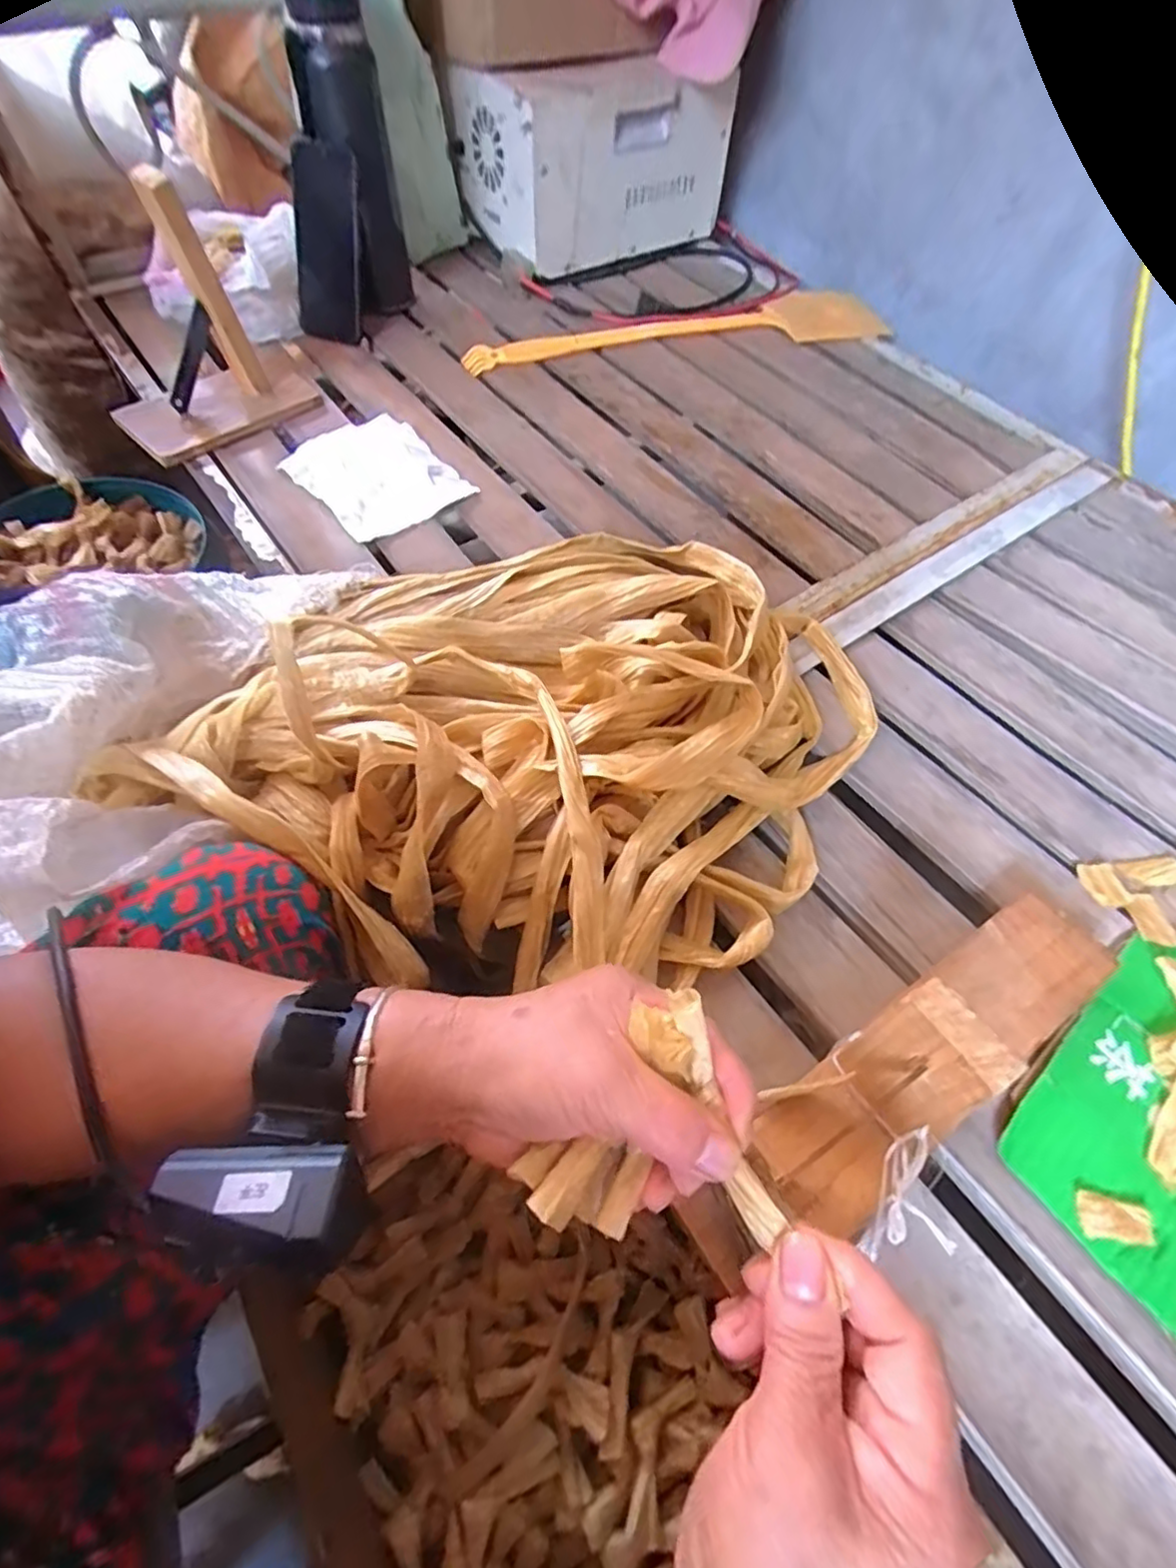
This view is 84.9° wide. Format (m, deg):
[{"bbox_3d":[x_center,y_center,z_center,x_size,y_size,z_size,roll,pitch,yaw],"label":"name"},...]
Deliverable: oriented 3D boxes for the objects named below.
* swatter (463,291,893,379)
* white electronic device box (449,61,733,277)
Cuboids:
[{"bbox_3d":[0.113,-0.551,0.782,0.533,0.018,0.118,-15,62,-11],"label":"swatter"},{"bbox_3d":[-0.002,-0.814,0.843,0.304,0.185,0.206,-34,67,-20],"label":"white electronic device box"}]

